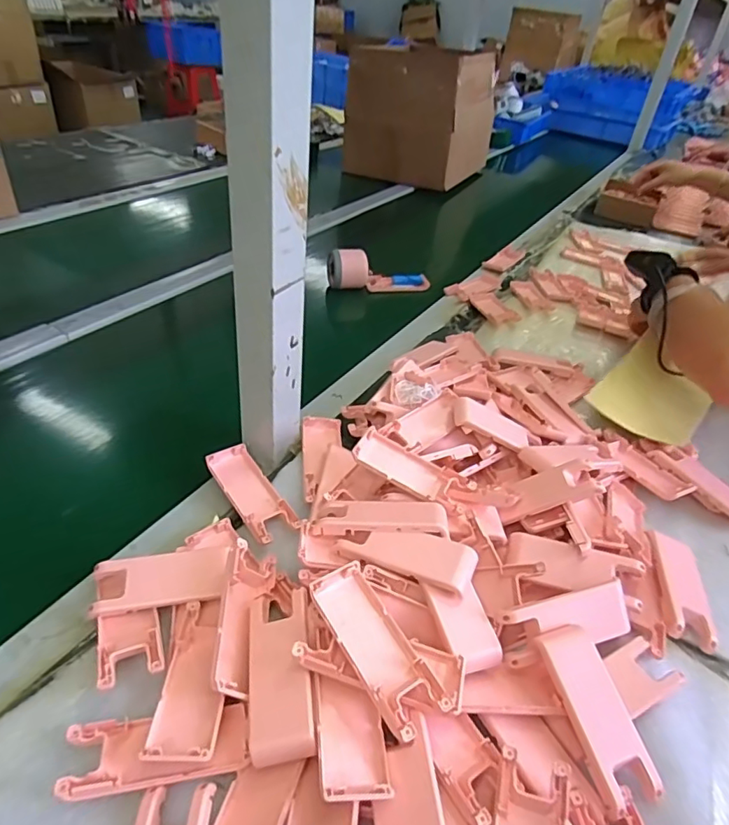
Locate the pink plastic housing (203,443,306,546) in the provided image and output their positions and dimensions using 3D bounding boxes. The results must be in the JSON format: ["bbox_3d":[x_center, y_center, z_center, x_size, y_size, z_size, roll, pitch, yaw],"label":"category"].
[{"bbox_3d":[-0.097,0.066,0.476,0.042,0.016,0.099,-22,47,-32],"label":"pink plastic housing"}]

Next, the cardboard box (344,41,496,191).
[{"bbox_3d":[0.139,-0.713,1.309,0.299,0.246,0.272,21,40,16],"label":"cardboard box"}]

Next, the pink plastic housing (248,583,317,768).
[{"bbox_3d":[-0.051,0.161,0.342,0.039,0.024,0.097,-1,39,-11],"label":"pink plastic housing"}]

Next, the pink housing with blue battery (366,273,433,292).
[{"bbox_3d":[0.052,-0.203,0.861,0.101,0.026,0.024,-6,40,-11],"label":"pink housing with blue battery"}]

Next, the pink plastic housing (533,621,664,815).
[{"bbox_3d":[0.146,0.186,0.344,0.039,0.007,0.099,-10,59,-16],"label":"pink plastic housing"}]

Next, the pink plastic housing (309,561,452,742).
[{"bbox_3d":[0.007,0.141,0.336,0.039,0.008,0.102,-16,53,-34],"label":"pink plastic housing"}]

